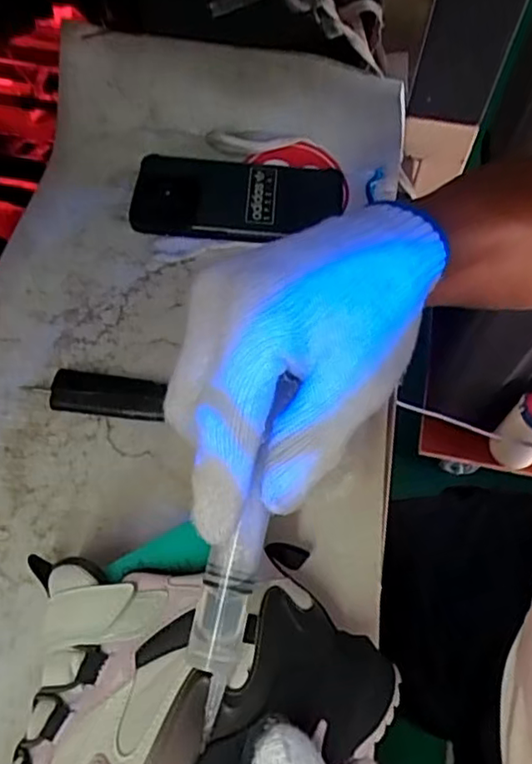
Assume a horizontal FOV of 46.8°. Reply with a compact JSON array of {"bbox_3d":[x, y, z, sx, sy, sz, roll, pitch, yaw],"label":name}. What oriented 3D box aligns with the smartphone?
[{"bbox_3d":[-0.021,-0.145,0.494,0.165,0.016,0.080,2,58,-2],"label":"smartphone"}]

